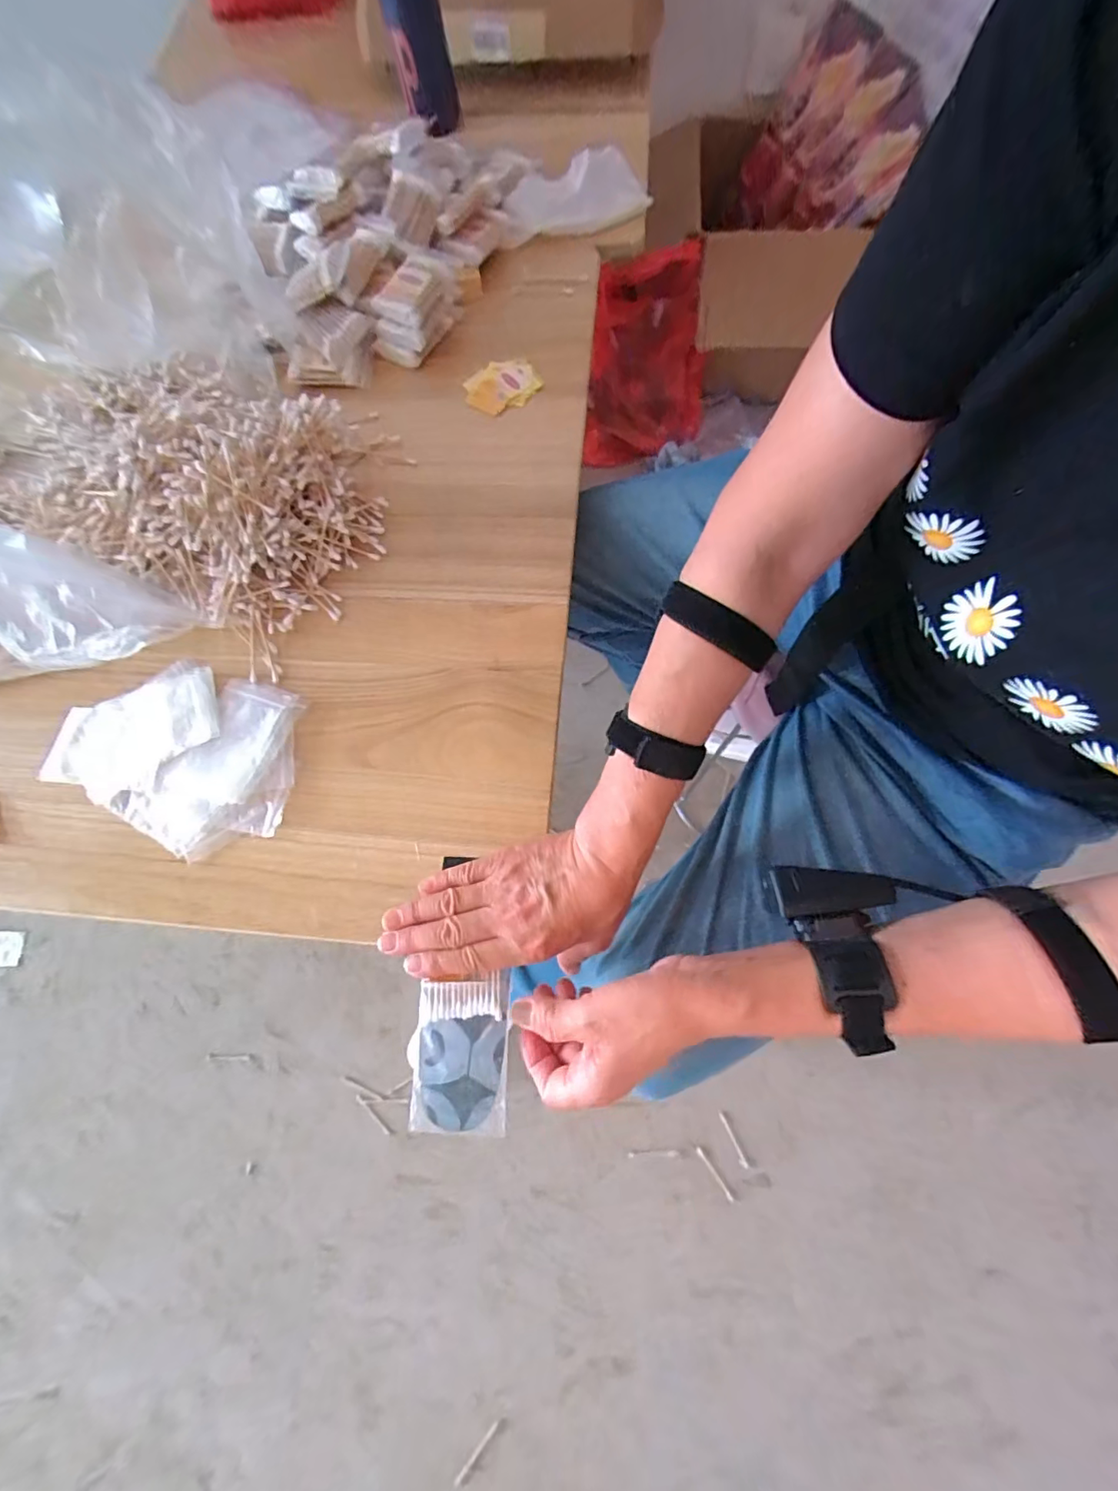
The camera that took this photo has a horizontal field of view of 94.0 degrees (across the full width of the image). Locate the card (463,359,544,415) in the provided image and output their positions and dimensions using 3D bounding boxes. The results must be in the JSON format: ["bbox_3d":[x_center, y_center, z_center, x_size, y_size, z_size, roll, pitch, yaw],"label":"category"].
[{"bbox_3d":[-0.059,-0.379,0.547,0.076,0.006,0.061,-17,75,-1],"label":"card"}]

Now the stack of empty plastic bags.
[{"bbox_3d":[-0.319,0.003,0.438,0.209,0.019,0.146,17,73,9],"label":"stack of empty plastic bags"}]

